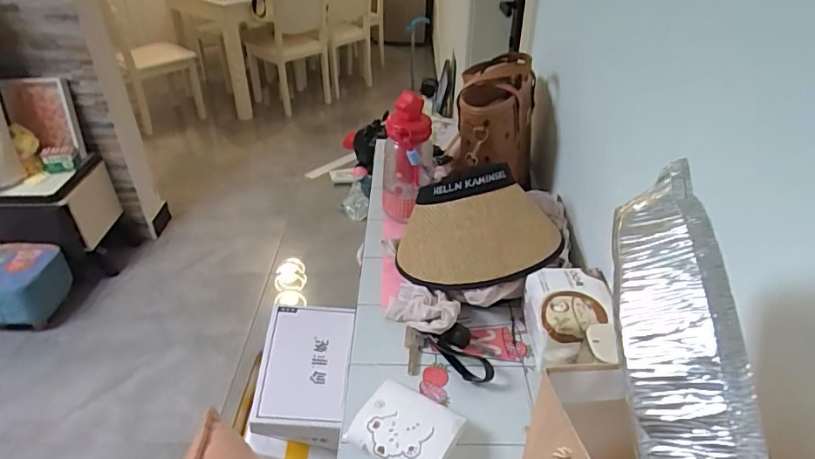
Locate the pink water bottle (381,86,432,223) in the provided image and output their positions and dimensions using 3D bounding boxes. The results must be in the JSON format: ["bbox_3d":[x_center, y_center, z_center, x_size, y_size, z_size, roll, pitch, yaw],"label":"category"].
[{"bbox_3d":[-0.002,-0.098,0.790,0.074,0.195,0.059,0,35,0],"label":"pink water bottle"}]

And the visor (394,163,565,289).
[{"bbox_3d":[0.089,-0.003,0.669,0.207,0.111,0.157,2,35,3],"label":"visor"}]

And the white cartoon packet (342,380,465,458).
[{"bbox_3d":[-0.001,0.194,0.503,0.094,0.035,0.077,20,39,26],"label":"white cartoon packet"}]

